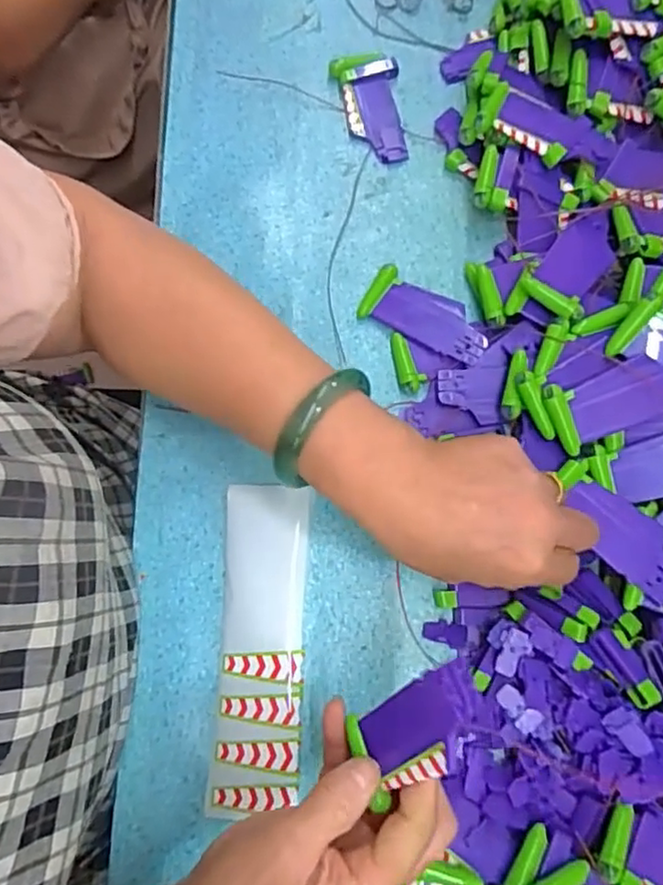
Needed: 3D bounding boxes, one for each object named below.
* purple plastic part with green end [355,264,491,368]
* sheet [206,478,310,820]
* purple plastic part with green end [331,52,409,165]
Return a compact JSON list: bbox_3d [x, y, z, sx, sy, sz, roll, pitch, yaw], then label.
[{"bbox_3d":[0.063,-0.085,0.436,0.087,0.018,0.039,29,77,5],"label":"purple plastic part with green end"},{"bbox_3d":[-0.043,0.121,0.391,0.051,0.006,0.187,1,75,6],"label":"sheet"},{"bbox_3d":[0.030,-0.249,0.481,0.047,0.010,0.088,-8,77,-4],"label":"purple plastic part with green end"}]

